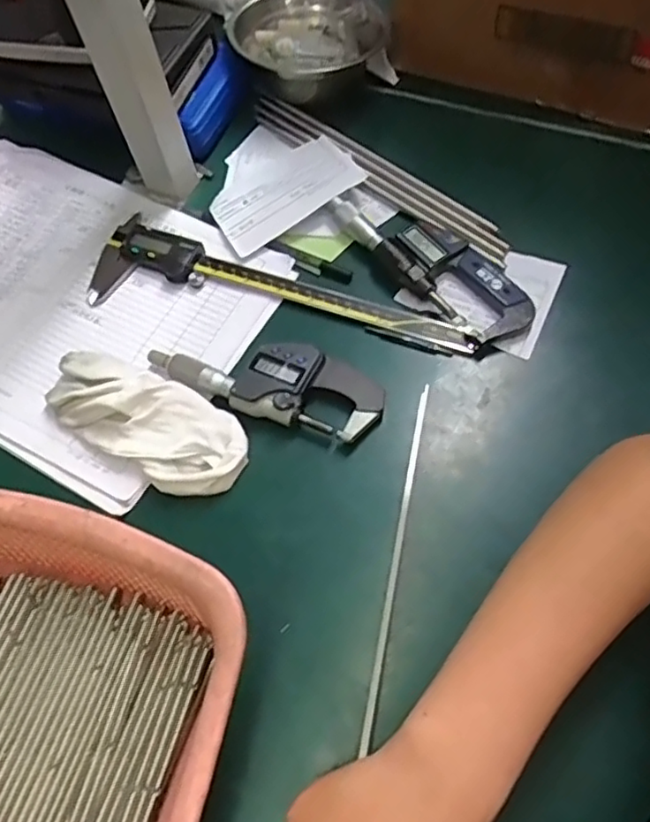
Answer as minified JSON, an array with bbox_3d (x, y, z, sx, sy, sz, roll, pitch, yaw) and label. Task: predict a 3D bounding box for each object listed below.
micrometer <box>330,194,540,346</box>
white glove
[{"bbox_3d":[0.074,-0.108,0.462,0.165,0.024,0.055,40,73,20],"label":"micrometer"},{"bbox_3d":[-0.117,0.005,0.420,0.143,0.032,0.059,28,69,16],"label":"white glove"}]

